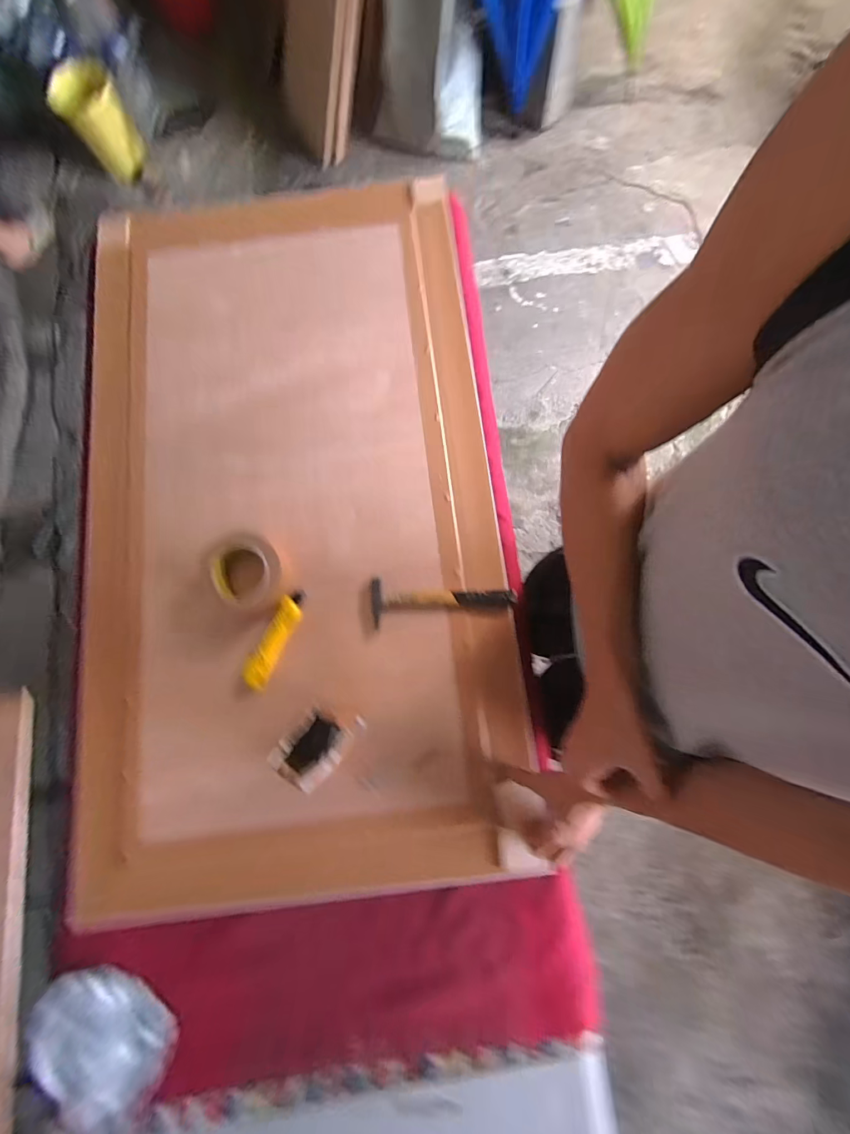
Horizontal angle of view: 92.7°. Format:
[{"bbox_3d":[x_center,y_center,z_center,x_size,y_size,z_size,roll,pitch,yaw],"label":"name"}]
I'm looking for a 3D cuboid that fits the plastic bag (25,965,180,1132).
[{"bbox_3d":[-0.404,0.583,0.501,0.175,0.031,0.126,32,83,9],"label":"plastic bag"}]

